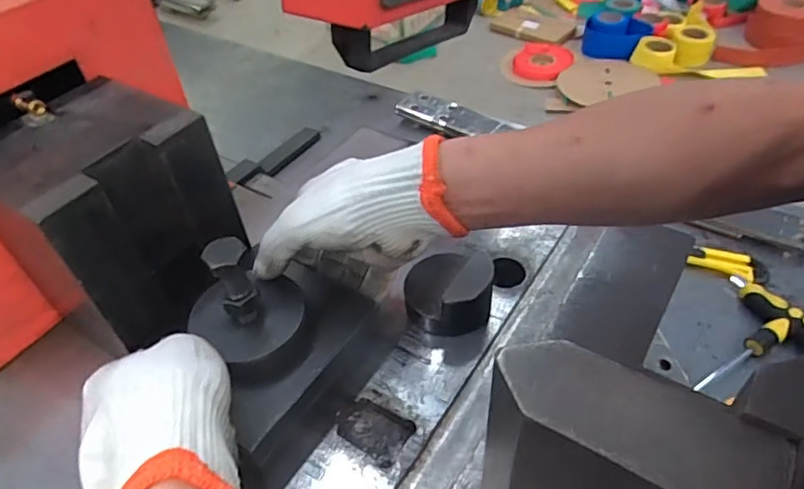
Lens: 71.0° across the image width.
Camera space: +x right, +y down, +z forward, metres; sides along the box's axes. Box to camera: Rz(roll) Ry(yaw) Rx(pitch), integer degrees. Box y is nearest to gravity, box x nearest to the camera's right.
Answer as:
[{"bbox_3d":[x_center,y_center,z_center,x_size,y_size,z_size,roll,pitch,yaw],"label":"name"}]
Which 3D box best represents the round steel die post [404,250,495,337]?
[{"bbox_3d":[0.035,0.033,0.431,0.065,0.039,0.062,-2,46,2],"label":"round steel die post"}]

